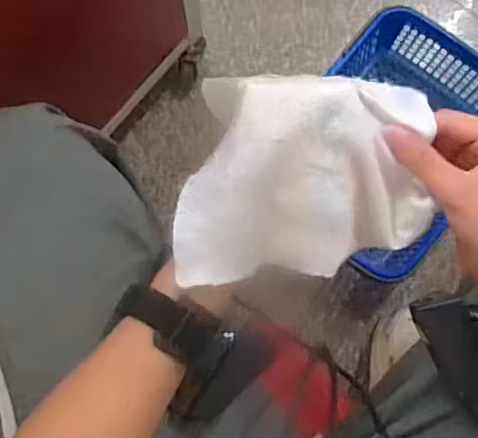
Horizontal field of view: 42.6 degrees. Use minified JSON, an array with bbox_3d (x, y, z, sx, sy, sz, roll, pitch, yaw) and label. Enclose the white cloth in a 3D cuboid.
[{"bbox_3d":[0.041,-0.025,0.389,0.153,0.026,0.124,1,98,-7],"label":"white cloth"}]

